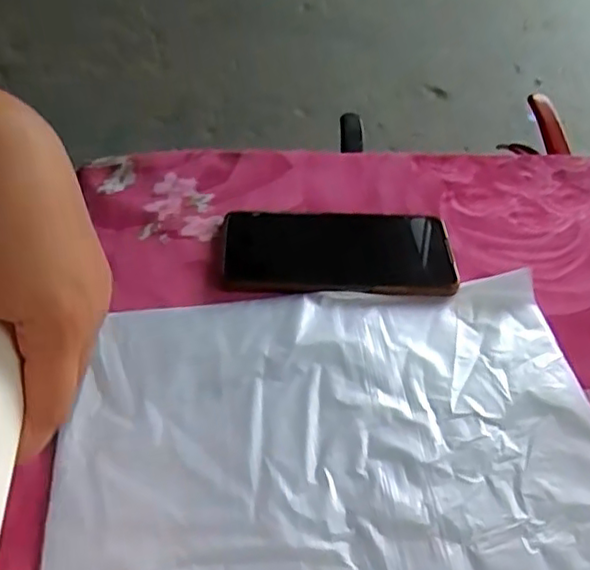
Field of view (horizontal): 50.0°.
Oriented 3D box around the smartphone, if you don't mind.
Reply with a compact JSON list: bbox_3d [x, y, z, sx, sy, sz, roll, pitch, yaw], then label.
[{"bbox_3d":[0.031,-0.025,0.452,0.161,0.014,0.077,0,47,-3],"label":"smartphone"}]

